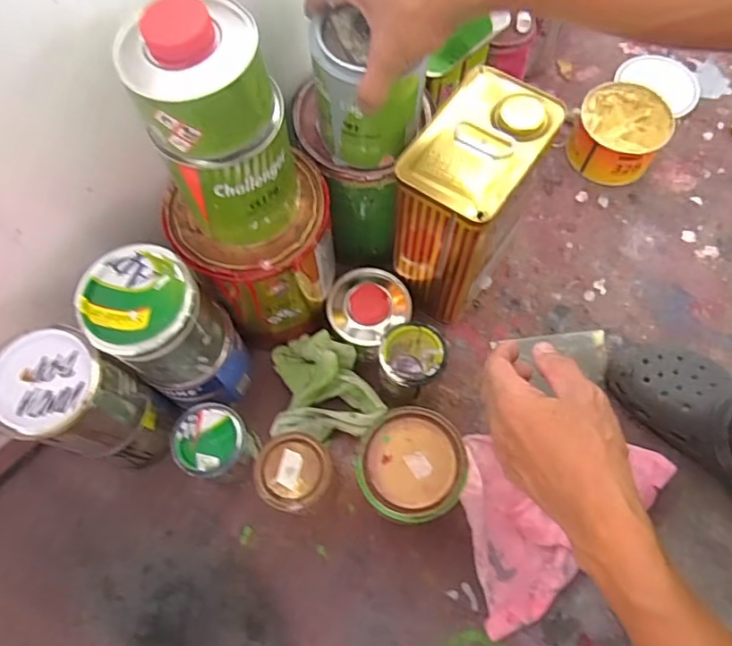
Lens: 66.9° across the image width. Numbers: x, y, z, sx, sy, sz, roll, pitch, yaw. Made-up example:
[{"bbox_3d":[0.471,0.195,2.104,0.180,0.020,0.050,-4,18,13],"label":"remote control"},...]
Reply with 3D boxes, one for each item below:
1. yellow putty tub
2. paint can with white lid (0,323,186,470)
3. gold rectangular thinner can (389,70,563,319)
[{"bbox_3d":[0.355,-0.266,0.784,0.118,0.066,0.129,-1,68,1],"label":"yellow putty tub"},{"bbox_3d":[-0.274,0.090,0.573,0.098,0.217,0.095,25,71,11],"label":"paint can with white lid"},{"bbox_3d":[0.109,-0.130,0.636,0.108,0.249,0.162,33,73,14],"label":"gold rectangular thinner can"}]

